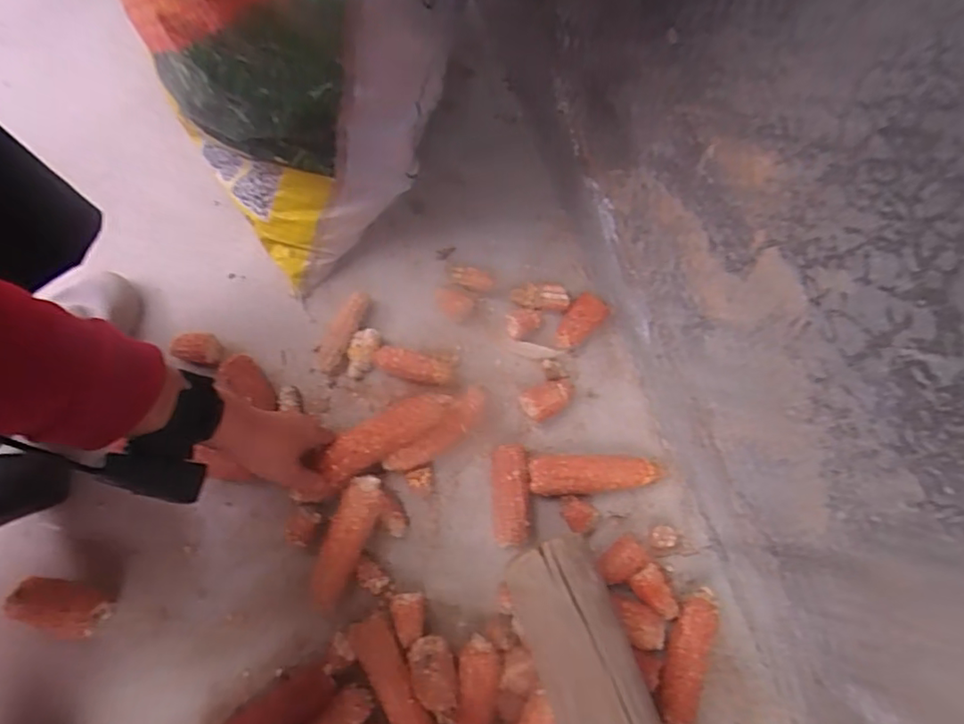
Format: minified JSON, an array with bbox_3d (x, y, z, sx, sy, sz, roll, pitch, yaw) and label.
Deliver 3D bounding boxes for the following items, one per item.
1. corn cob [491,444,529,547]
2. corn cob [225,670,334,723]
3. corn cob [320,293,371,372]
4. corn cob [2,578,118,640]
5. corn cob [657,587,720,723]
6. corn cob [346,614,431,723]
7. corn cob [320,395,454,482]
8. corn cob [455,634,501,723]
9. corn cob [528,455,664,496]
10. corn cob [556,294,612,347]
[{"bbox_3d":[0.028,0.130,0.561,0.035,0.034,0.093,0,75,-3],"label":"corn cob"},{"bbox_3d":[-0.189,0.318,0.510,0.120,0.029,0.036,-31,77,-7],"label":"corn cob"},{"bbox_3d":[-0.146,-0.031,0.601,0.025,0.020,0.089,25,76,7],"label":"corn cob"},{"bbox_3d":[-0.388,0.224,0.528,0.082,0.040,0.043,14,75,2],"label":"corn cob"},{"bbox_3d":[0.188,0.285,0.536,0.040,0.035,0.142,18,75,3],"label":"corn cob"},{"bbox_3d":[-0.073,0.299,0.523,0.036,0.033,0.138,-32,77,-8],"label":"corn cob"},{"bbox_3d":[-0.091,0.069,0.549,0.135,0.026,0.035,-29,76,1],"label":"corn cob"},{"bbox_3d":[-0.009,0.320,0.513,0.037,0.035,0.134,10,75,0],"label":"corn cob"},{"bbox_3d":[0.115,0.114,0.579,0.135,0.038,0.039,-1,75,-3],"label":"corn cob"},{"bbox_3d":[0.107,-0.040,0.619,0.035,0.030,0.065,34,78,9],"label":"corn cob"}]

